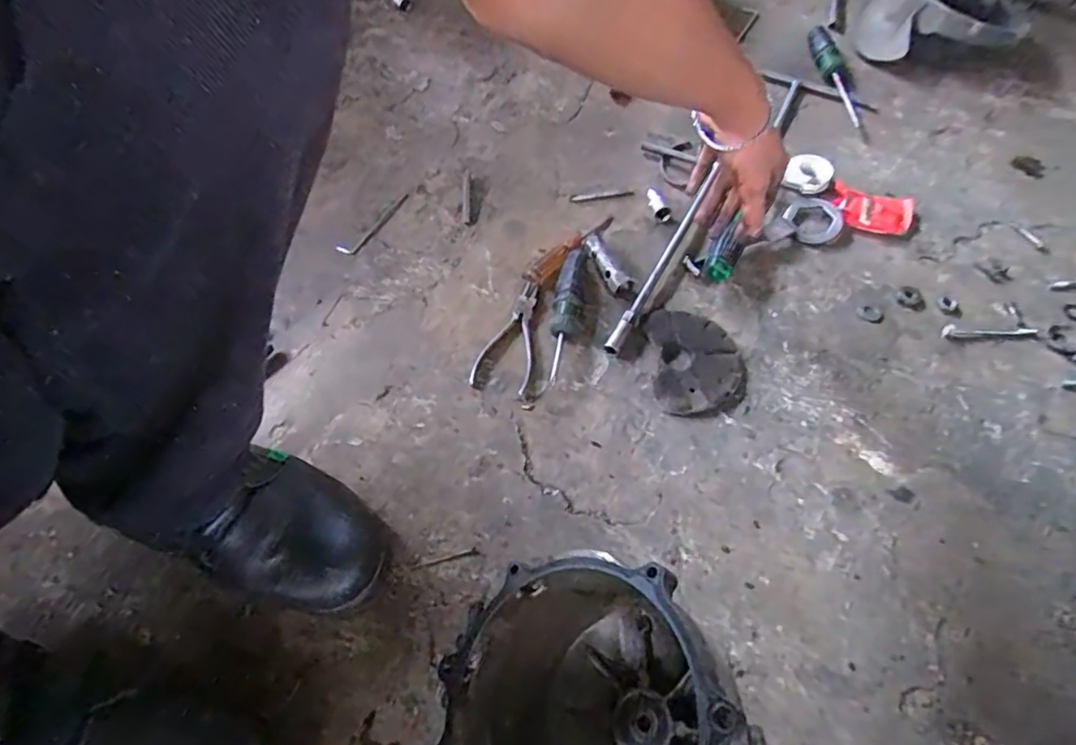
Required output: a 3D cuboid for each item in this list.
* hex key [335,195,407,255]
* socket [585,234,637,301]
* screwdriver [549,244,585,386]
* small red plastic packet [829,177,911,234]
[{"bbox_3d":[-0.179,-0.166,0.661,0.024,0.004,0.110,28,61,16],"label":"hex key"},{"bbox_3d":[0.072,-0.111,0.623,0.024,0.015,0.088,-23,61,-15],"label":"socket"},{"bbox_3d":[0.028,-0.069,0.588,0.025,0.032,0.168,7,58,3],"label":"screwdriver"},{"bbox_3d":[0.376,-0.185,0.672,0.091,0.022,0.047,19,59,11],"label":"small red plastic packet"}]

